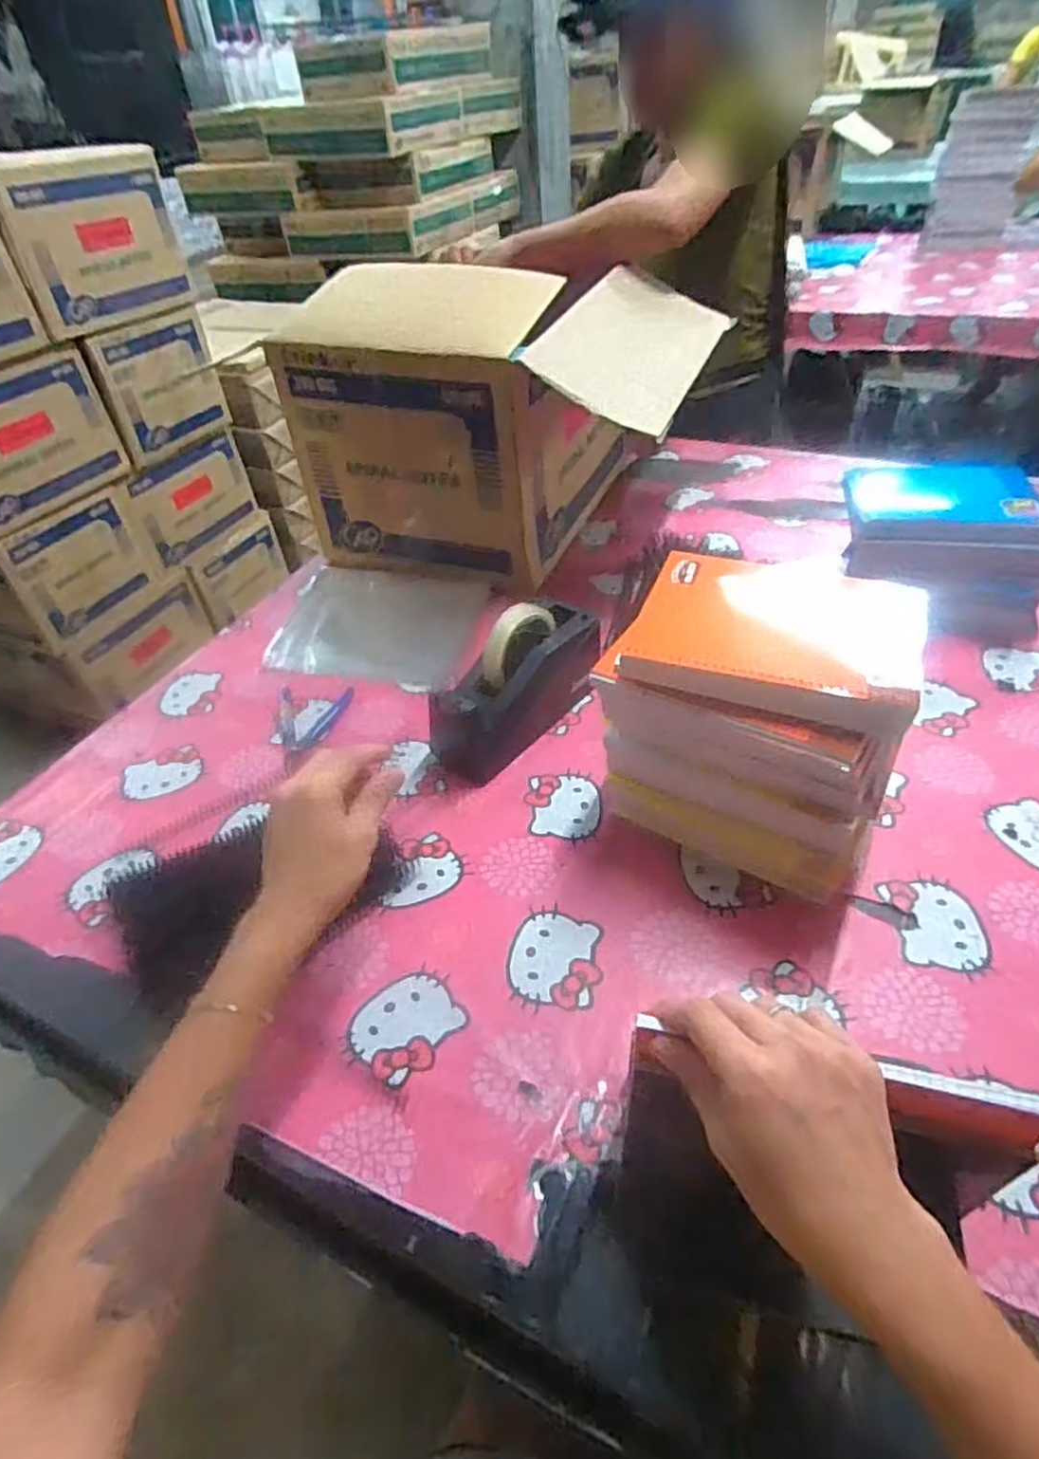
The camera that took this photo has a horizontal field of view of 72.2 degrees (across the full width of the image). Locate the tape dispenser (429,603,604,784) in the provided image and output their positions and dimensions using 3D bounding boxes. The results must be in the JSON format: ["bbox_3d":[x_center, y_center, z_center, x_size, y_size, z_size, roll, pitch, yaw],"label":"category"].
[{"bbox_3d":[0.000,-0.053,0.736,0.209,0.122,0.074,-35,51,-27],"label":"tape dispenser"}]

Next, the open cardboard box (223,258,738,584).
[{"bbox_3d":[-0.015,-0.424,0.985,0.504,0.316,0.371,10,46,16],"label":"open cardboard box"}]

